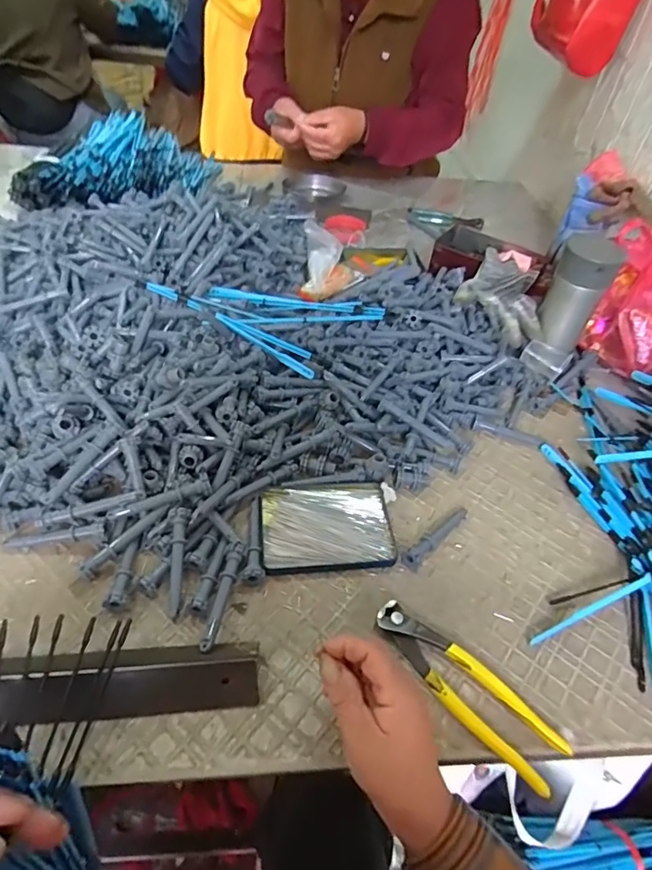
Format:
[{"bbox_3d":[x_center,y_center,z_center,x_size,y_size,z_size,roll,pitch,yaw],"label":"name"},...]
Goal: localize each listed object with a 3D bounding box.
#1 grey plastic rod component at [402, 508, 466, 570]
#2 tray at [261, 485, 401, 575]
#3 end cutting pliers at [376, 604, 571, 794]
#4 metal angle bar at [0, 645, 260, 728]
[{"bbox_3d":[0.113,0.097,0.498,0.016,0.016,0.099,37,53,26],"label":"grey plastic rod component"},{"bbox_3d":[0.000,0.091,0.499,0.131,0.012,0.097,-1,47,-9],"label":"tray"},{"bbox_3d":[0.111,0.199,0.399,0.046,0.016,0.165,-33,58,-32],"label":"end cutting pliers"},{"bbox_3d":[-0.212,0.189,0.360,0.319,0.026,0.043,-2,47,-9],"label":"metal angle bar"}]

